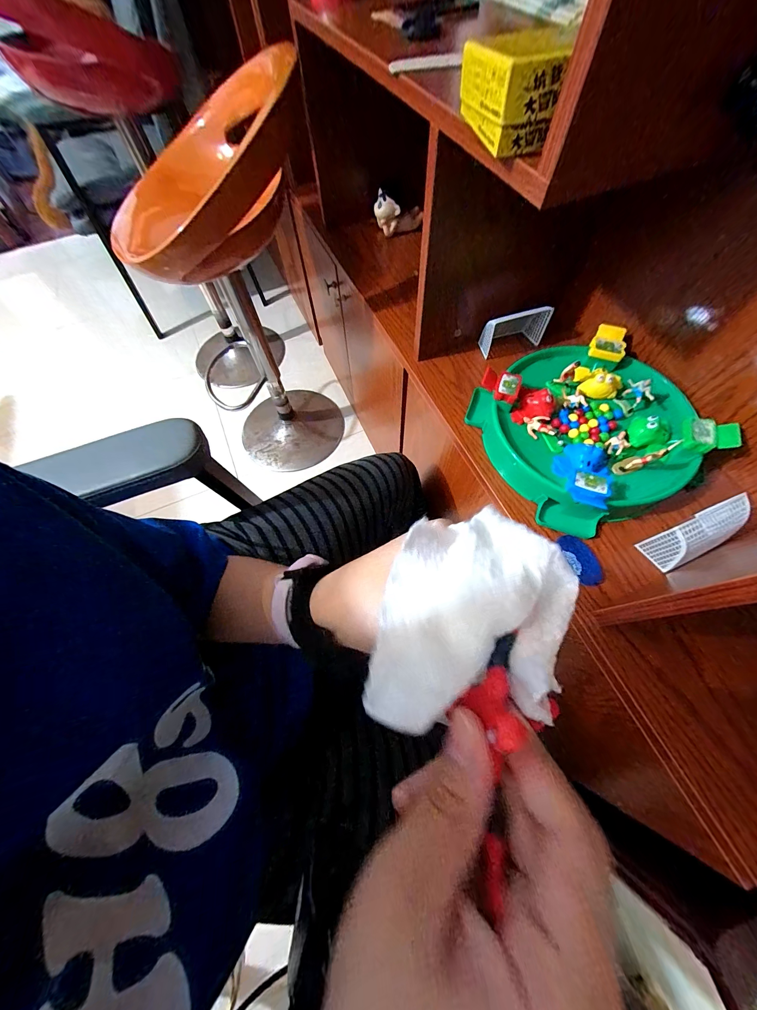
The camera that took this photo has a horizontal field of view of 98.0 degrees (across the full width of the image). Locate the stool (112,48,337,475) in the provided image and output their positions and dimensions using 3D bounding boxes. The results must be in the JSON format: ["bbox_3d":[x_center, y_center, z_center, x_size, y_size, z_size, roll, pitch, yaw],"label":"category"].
[{"bbox_3d":[-0.309,-0.456,0.878,0.391,0.809,0.403,-5,64,0],"label":"stool"}]

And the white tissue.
[{"bbox_3d":[0.035,0.041,0.122,0.064,0.020,0.085,19,67,12],"label":"white tissue"}]

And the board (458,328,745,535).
[{"bbox_3d":[0.318,-0.129,0.495,0.272,0.059,0.281,-22,65,-8],"label":"board"}]

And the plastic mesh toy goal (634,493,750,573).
[{"bbox_3d":[0.407,0.038,0.416,0.108,0.068,0.045,-22,65,-8],"label":"plastic mesh toy goal"}]

